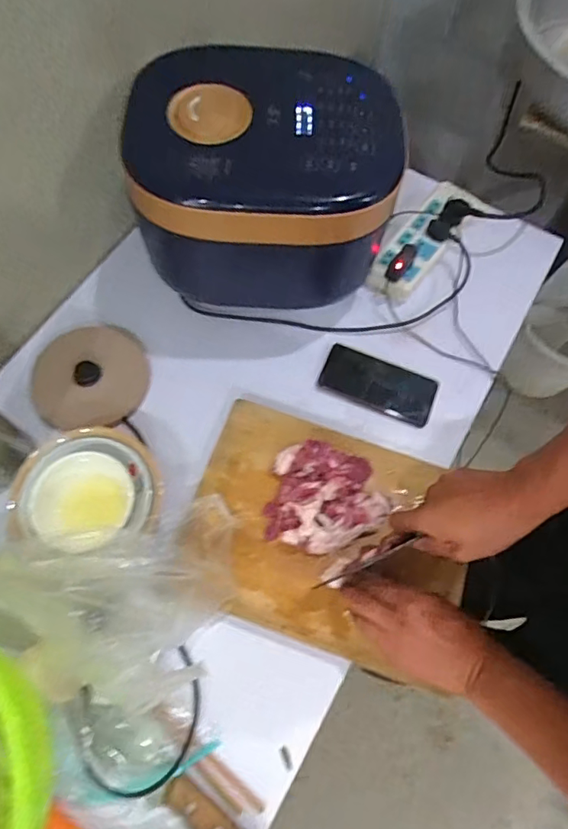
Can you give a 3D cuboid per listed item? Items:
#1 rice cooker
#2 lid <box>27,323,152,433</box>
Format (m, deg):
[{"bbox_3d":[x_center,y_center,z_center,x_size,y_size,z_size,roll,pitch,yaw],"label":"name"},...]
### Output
[{"bbox_3d":[-0.019,-0.284,0.702,0.311,0.300,0.258,6,68,1],"label":"rice cooker"},{"bbox_3d":[-0.269,-0.055,0.702,0.151,0.024,0.149,0,68,-1],"label":"lid"}]

